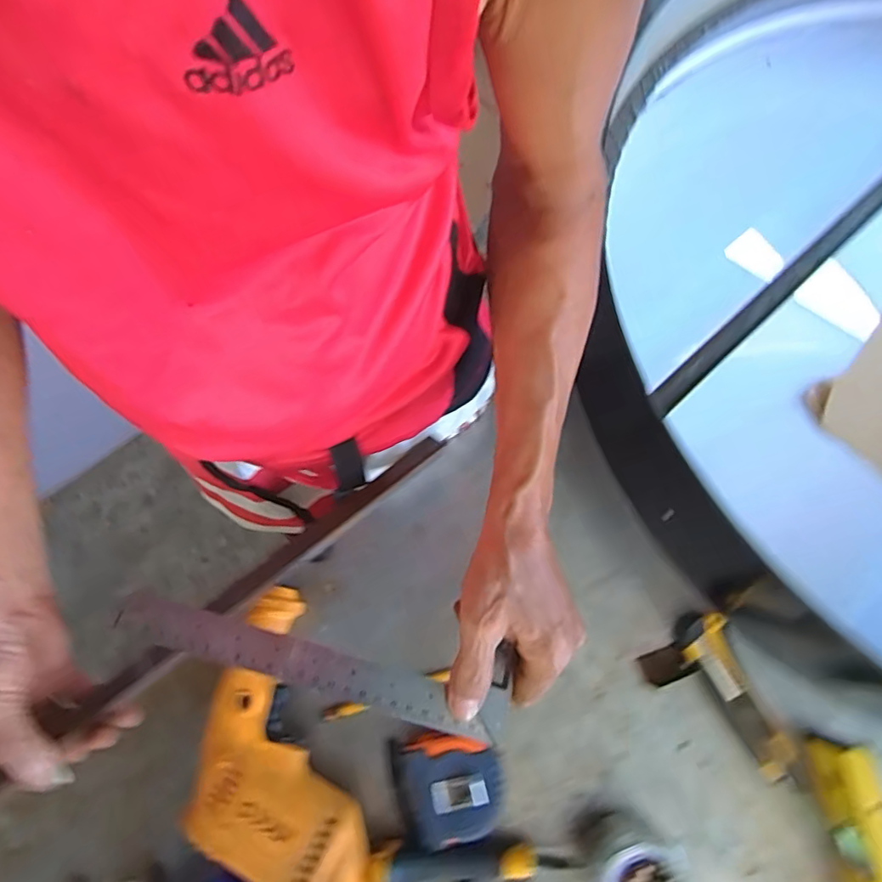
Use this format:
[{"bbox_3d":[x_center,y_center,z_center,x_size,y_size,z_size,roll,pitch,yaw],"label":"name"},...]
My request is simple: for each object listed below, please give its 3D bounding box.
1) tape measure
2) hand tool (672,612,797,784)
[{"bbox_3d":[0.004,0.286,0.446,0.094,0.044,0.080,-11,72,-2],"label":"tape measure"},{"bbox_3d":[0.258,0.224,0.470,0.043,0.019,0.143,-22,72,-6],"label":"hand tool"}]

